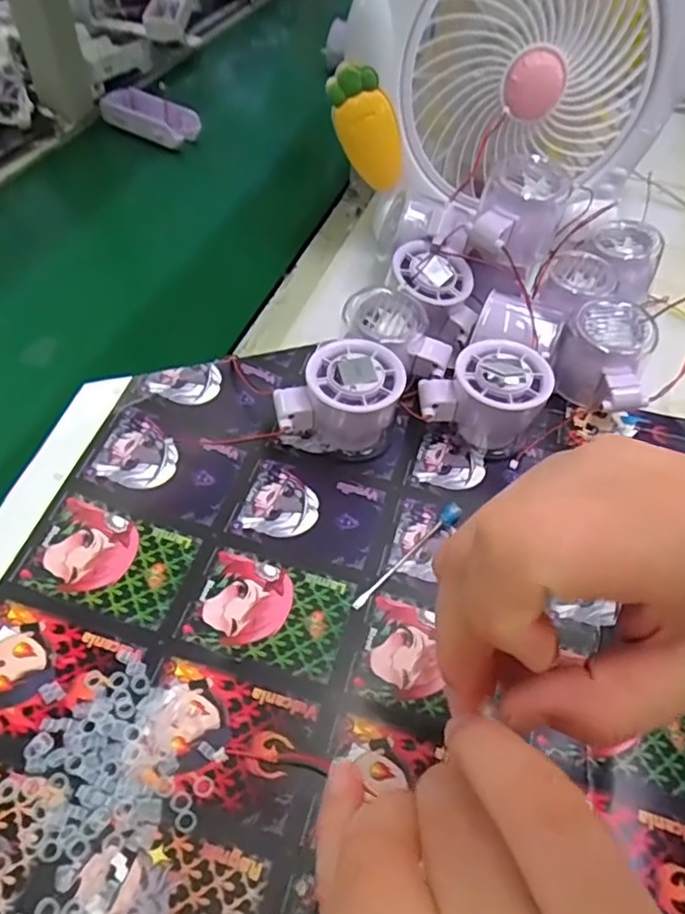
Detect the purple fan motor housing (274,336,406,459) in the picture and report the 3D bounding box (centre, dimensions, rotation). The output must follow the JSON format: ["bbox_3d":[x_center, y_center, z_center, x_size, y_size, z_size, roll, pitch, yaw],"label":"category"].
[{"bbox_3d":[-0.002,-0.036,0.386,0.071,0.056,0.056,11,52,3],"label":"purple fan motor housing"}]

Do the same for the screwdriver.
[{"bbox_3d":[0.038,0.055,0.348,0.089,0.009,0.008,-36,63,-28],"label":"screwdriver"}]

